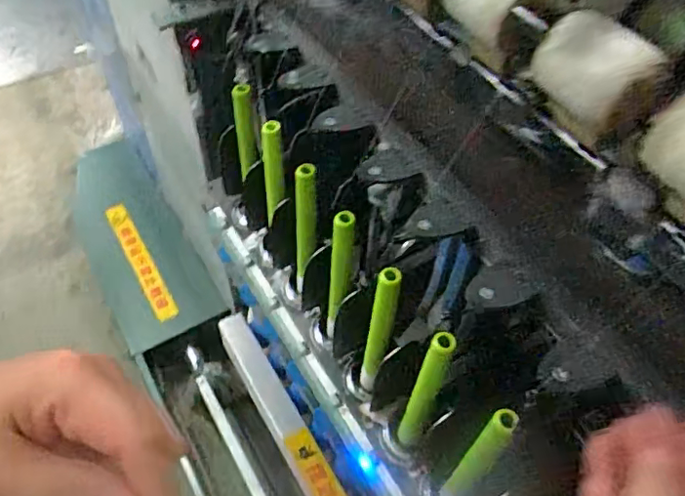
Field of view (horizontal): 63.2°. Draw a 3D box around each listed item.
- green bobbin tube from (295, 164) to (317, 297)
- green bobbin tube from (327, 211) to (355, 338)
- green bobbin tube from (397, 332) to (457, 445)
[{"bbox_3d":[-0.040,-0.018,0.584,0.022,0.179,0.016,-19,56,-17],"label":"green bobbin tube"},{"bbox_3d":[-0.003,0.030,0.547,0.020,0.168,0.024,5,52,1],"label":"green bobbin tube"},{"bbox_3d":[0.070,0.129,0.487,0.019,0.191,0.018,21,54,13],"label":"green bobbin tube"}]

